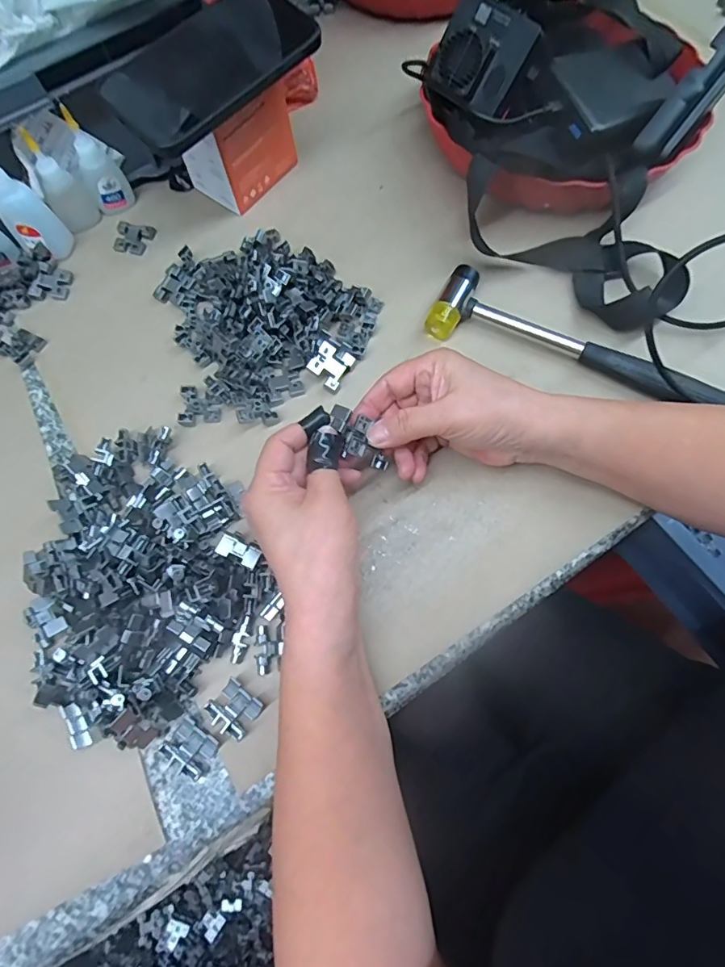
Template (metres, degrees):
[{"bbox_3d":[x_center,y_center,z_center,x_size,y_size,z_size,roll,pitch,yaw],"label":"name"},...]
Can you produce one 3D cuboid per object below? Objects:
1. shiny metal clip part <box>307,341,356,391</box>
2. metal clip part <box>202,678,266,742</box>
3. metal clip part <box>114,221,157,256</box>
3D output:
[{"bbox_3d":[-0.025,-0.093,0.385,0.028,0.011,0.030,37,78,-12],"label":"shiny metal clip part"},{"bbox_3d":[-0.080,0.140,0.304,0.029,0.010,0.027,33,74,13],"label":"metal clip part"},{"bbox_3d":[-0.210,-0.224,0.448,0.034,0.007,0.030,14,71,6],"label":"metal clip part"}]

